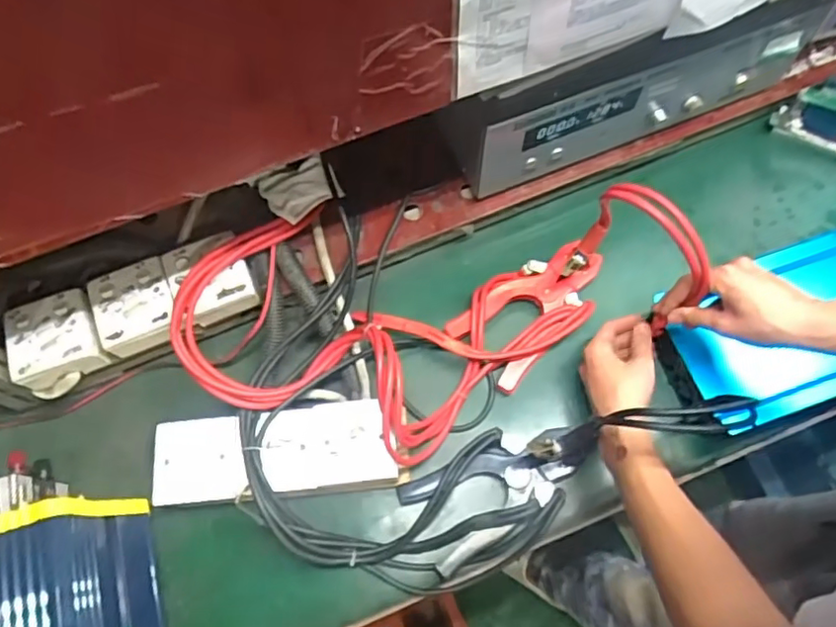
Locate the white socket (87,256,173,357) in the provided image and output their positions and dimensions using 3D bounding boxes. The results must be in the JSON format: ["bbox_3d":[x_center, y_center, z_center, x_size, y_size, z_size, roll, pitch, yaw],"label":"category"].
[{"bbox_3d":[-0.318,-0.005,0.698,0.087,0.046,0.092,-19,71,-6],"label":"white socket"}]

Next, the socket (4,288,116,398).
[{"bbox_3d":[-0.404,0.031,0.684,0.093,0.048,0.094,-23,71,-7],"label":"socket"}]

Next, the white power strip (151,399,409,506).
[{"bbox_3d":[-0.152,0.152,0.665,0.259,0.039,0.090,-7,70,-1],"label":"white power strip"}]

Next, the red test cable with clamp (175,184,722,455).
[{"bbox_3d":[-0.007,0.006,0.664,0.502,0.230,0.269,-7,70,-6],"label":"red test cable with clamp"}]

